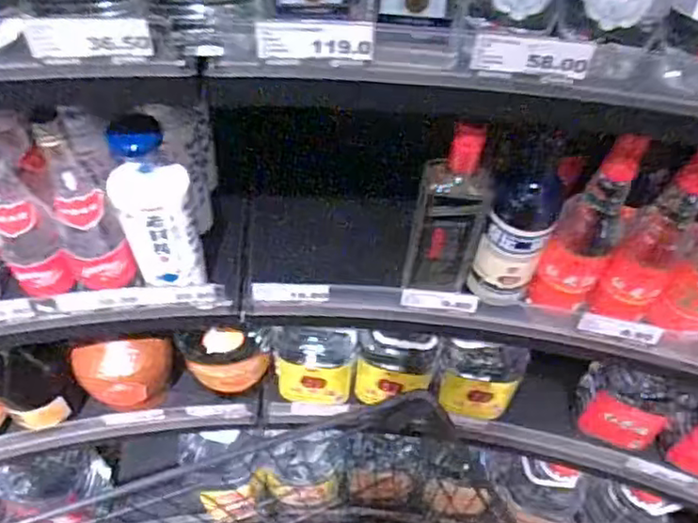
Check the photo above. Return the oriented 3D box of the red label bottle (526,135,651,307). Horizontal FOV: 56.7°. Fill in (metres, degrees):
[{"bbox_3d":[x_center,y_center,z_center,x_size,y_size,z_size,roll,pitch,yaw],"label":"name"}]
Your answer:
[{"bbox_3d":[0.252,-0.027,0.677,0.056,0.221,0.055,-26,58,-21],"label":"red label bottle"}]

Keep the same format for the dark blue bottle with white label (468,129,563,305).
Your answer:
[{"bbox_3d":[0.183,-0.037,0.697,0.067,0.205,0.058,19,54,11],"label":"dark blue bottle with white label"}]

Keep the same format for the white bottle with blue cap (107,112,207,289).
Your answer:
[{"bbox_3d":[-0.210,-0.066,0.690,0.070,0.211,0.087,-21,56,-19],"label":"white bottle with blue cap"}]

